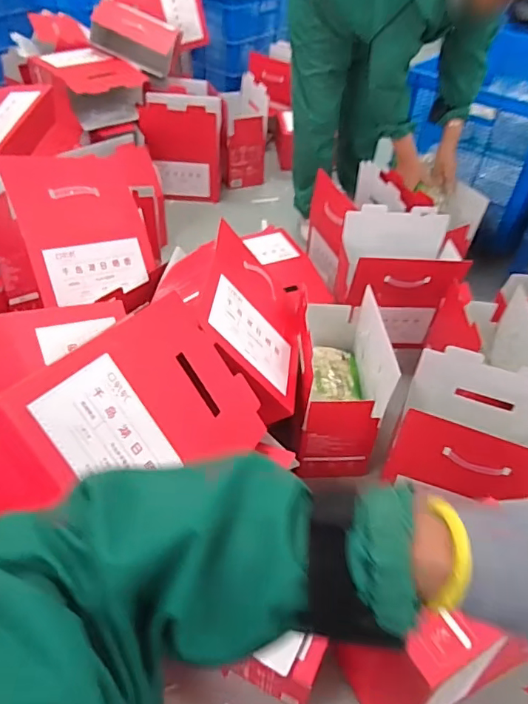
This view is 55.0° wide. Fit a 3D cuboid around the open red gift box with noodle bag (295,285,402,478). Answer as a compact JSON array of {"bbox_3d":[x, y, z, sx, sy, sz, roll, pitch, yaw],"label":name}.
[{"bbox_3d":[0.172,0.057,1.219,0.196,0.315,0.362,3,45,-1],"label":"open red gift box with noodle bag"}]

